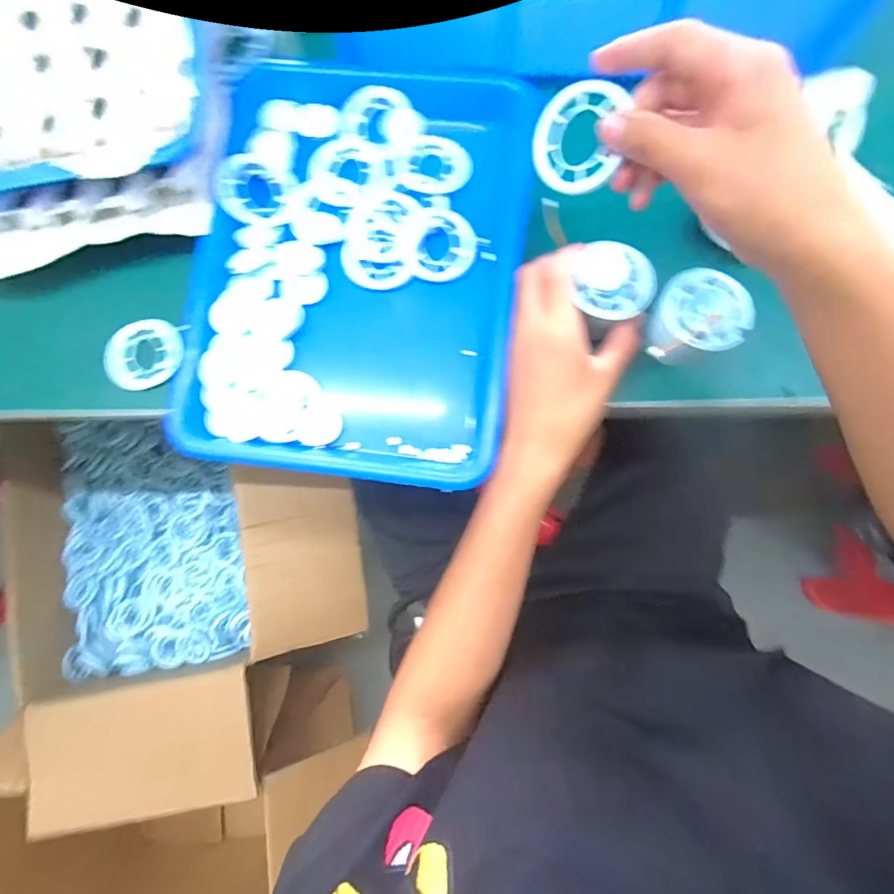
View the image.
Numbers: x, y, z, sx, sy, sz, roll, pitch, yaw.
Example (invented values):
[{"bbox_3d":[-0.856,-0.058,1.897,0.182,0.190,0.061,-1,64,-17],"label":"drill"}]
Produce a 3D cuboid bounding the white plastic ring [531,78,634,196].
[{"bbox_3d":[0.078,-0.187,0.276,0.053,0.005,0.058,10,109,31],"label":"white plastic ring"}]

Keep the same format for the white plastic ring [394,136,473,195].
[{"bbox_3d":[-0.011,-0.235,0.378,0.062,0.006,0.053,1,84,3],"label":"white plastic ring"}]

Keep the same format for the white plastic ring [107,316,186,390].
[{"bbox_3d":[-0.257,-0.080,0.385,0.063,0.013,0.056,-42,83,-2],"label":"white plastic ring"}]

